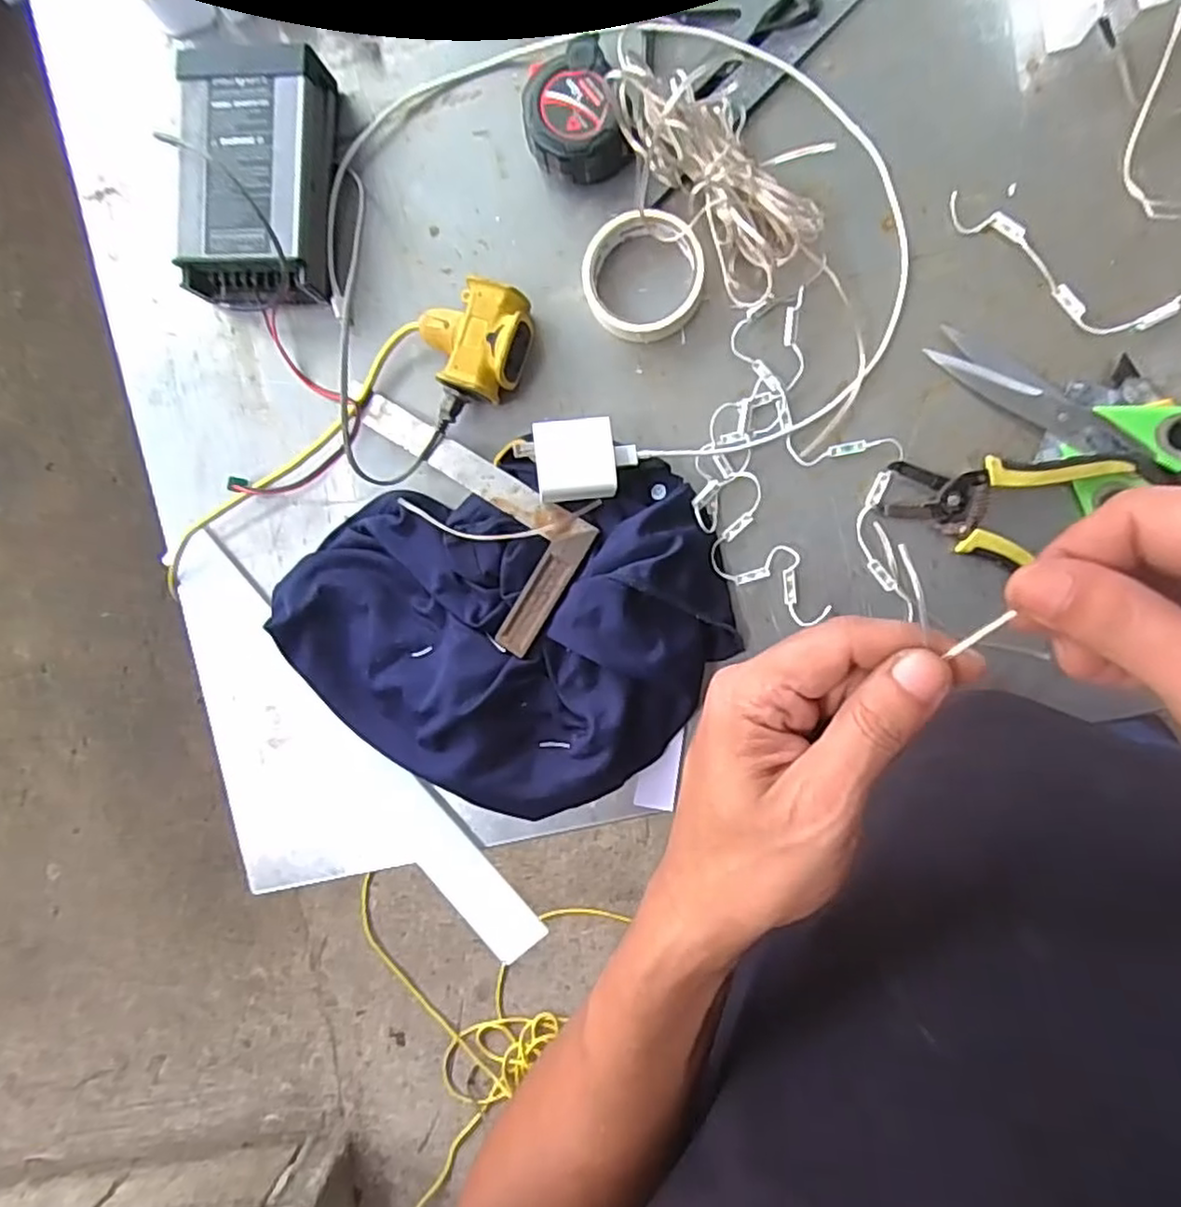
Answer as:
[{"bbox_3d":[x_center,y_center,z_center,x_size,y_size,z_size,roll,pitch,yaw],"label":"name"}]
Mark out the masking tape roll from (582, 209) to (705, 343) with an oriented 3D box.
[{"bbox_3d":[0.041,-0.246,0.526,0.088,0.029,0.086,-2,93,8],"label":"masking tape roll"}]

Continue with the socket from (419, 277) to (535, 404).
[{"bbox_3d":[-0.089,-0.203,0.537,0.078,0.046,0.083,22,96,6],"label":"socket"}]

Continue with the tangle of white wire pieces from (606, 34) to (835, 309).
[{"bbox_3d":[0.100,-0.319,0.505,0.110,0.044,0.185,-34,88,8],"label":"tangle of white wire pieces"}]

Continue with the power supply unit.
[{"bbox_3d":[-0.263,-0.332,0.550,0.113,0.054,0.178,5,94,7],"label":"power supply unit"}]

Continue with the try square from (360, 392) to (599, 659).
[{"bbox_3d":[-0.110,-0.066,0.545,0.223,0.009,0.111,33,98,16],"label":"try square"}]

